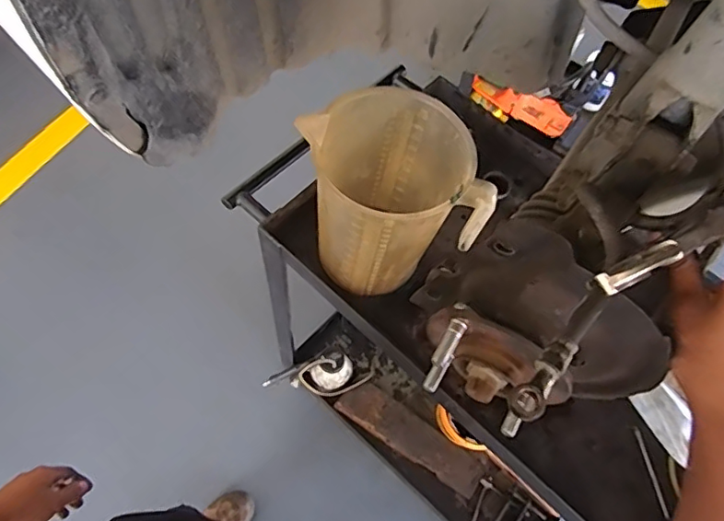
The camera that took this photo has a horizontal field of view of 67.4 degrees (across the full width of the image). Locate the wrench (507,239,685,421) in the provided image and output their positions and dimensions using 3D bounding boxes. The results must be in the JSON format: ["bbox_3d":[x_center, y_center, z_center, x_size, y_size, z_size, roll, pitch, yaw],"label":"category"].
[{"bbox_3d":[0.117,0.030,0.276,0.123,0.018,0.022,-40,73,-20],"label":"wrench"}]

